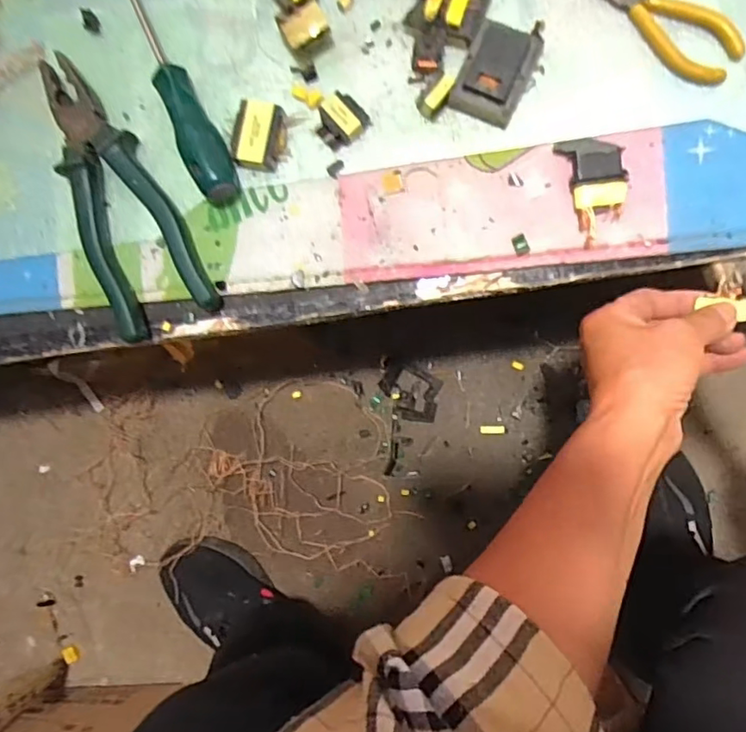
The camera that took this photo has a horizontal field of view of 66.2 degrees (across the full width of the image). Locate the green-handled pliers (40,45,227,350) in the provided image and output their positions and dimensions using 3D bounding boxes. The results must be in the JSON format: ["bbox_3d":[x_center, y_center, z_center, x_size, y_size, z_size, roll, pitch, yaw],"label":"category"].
[{"bbox_3d":[-0.178,-0.118,0.394,0.067,0.023,0.195,-25,87,8],"label":"green-handled pliers"}]

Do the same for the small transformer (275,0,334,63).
[{"bbox_3d":[-0.044,-0.219,0.377,0.030,0.025,0.023,-28,87,8],"label":"small transformer"}]

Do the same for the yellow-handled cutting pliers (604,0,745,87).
[{"bbox_3d":[0.177,-0.215,0.354,0.107,0.006,0.040,40,96,6],"label":"yellow-handled cutting pliers"}]

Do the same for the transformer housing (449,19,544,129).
[{"bbox_3d":[0.078,-0.187,0.360,0.040,0.022,0.059,24,94,7],"label":"transformer housing"}]

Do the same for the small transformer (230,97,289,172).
[{"bbox_3d":[-0.075,-0.154,0.385,0.032,0.018,0.045,14,93,8],"label":"small transformer"}]

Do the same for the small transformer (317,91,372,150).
[{"bbox_3d":[-0.021,-0.162,0.378,0.030,0.014,0.032,45,96,5],"label":"small transformer"}]

